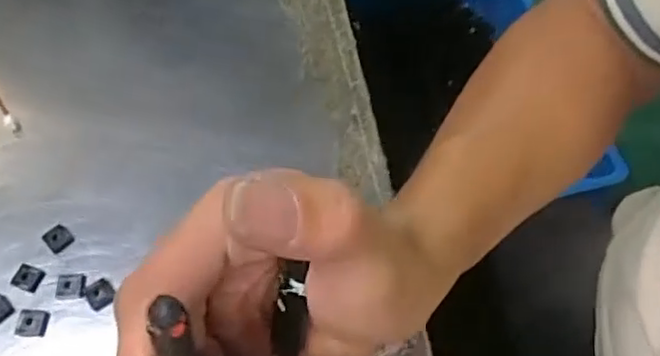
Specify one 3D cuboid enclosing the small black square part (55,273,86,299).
[{"bbox_3d":[-0.138,0.058,0.345,0.015,0.004,0.013,-2,60,0],"label":"small black square part"}]

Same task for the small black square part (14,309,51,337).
[{"bbox_3d":[-0.155,0.075,0.337,0.016,0.004,0.014,5,60,4],"label":"small black square part"}]

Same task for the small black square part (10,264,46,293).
[{"bbox_3d":[-0.162,0.053,0.348,0.016,0.004,0.013,19,62,12],"label":"small black square part"}]

